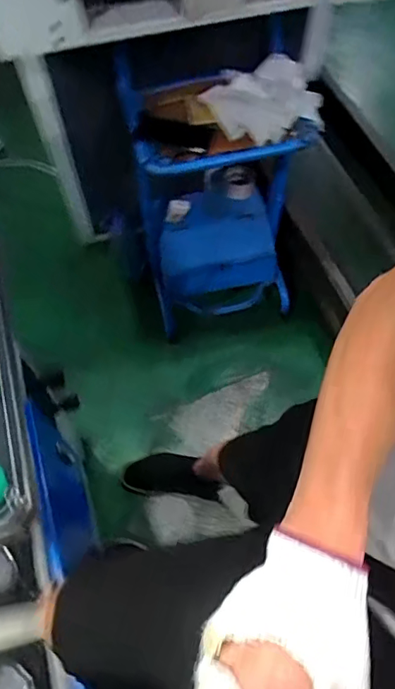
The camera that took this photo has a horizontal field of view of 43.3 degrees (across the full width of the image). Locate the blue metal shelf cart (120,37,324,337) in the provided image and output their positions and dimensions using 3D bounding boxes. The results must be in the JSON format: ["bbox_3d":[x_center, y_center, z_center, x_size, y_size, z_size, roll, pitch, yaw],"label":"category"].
[{"bbox_3d":[0.060,-0.368,1.336,0.409,0.599,0.321,-16,62,-8],"label":"blue metal shelf cart"}]

